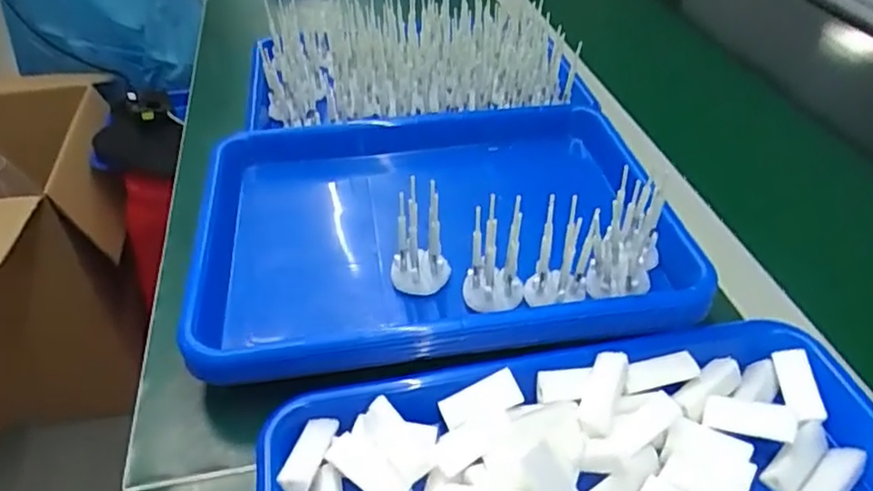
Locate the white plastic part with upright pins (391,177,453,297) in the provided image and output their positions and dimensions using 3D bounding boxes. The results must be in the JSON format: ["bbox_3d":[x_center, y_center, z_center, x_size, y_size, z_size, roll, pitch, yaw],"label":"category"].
[{"bbox_3d":[-0.011,-0.003,0.418,0.031,0.084,0.026,-23,46,-24],"label":"white plastic part with upright pins"}]

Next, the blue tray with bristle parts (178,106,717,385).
[{"bbox_3d":[-0.002,-0.028,0.470,0.331,0.113,0.251,-5,41,-6],"label":"blue tray with bristle parts"}]

